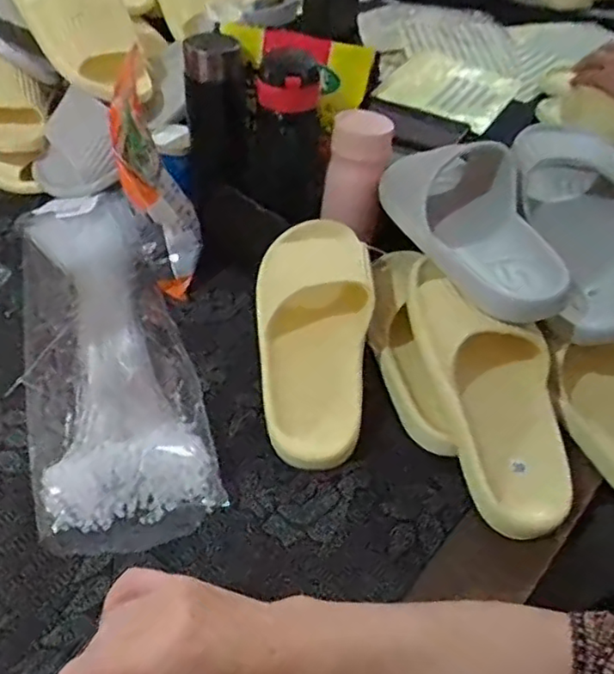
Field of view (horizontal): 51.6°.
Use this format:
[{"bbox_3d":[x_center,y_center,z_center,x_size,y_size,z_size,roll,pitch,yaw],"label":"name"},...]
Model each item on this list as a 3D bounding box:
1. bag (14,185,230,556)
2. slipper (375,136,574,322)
[{"bbox_3d":[-0.203,-0.009,0.610,0.143,0.031,0.454,-14,47,-16],"label":"bag"},{"bbox_3d":[0.150,-0.098,0.553,0.105,0.084,0.212,-14,47,-16],"label":"slipper"}]

